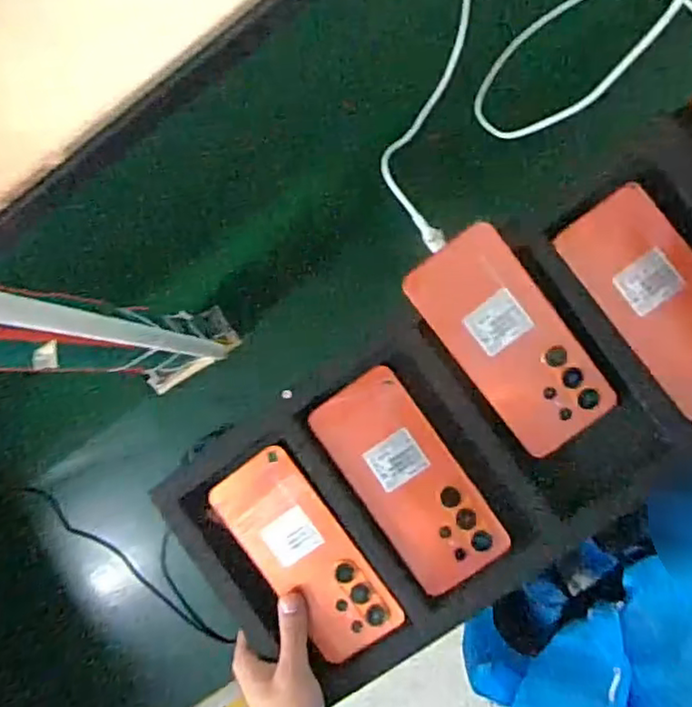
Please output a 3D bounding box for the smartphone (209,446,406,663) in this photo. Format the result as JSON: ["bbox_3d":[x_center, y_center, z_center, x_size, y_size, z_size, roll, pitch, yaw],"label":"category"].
[{"bbox_3d":[-0.031,0.157,0.500,0.072,0.009,0.167,-39,86,5],"label":"smartphone"}]

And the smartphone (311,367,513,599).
[{"bbox_3d":[0.047,0.097,0.487,0.076,0.007,0.167,-36,84,6],"label":"smartphone"}]

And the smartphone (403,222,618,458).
[{"bbox_3d":[0.122,-0.008,0.472,0.077,0.005,0.168,-37,93,3],"label":"smartphone"}]

